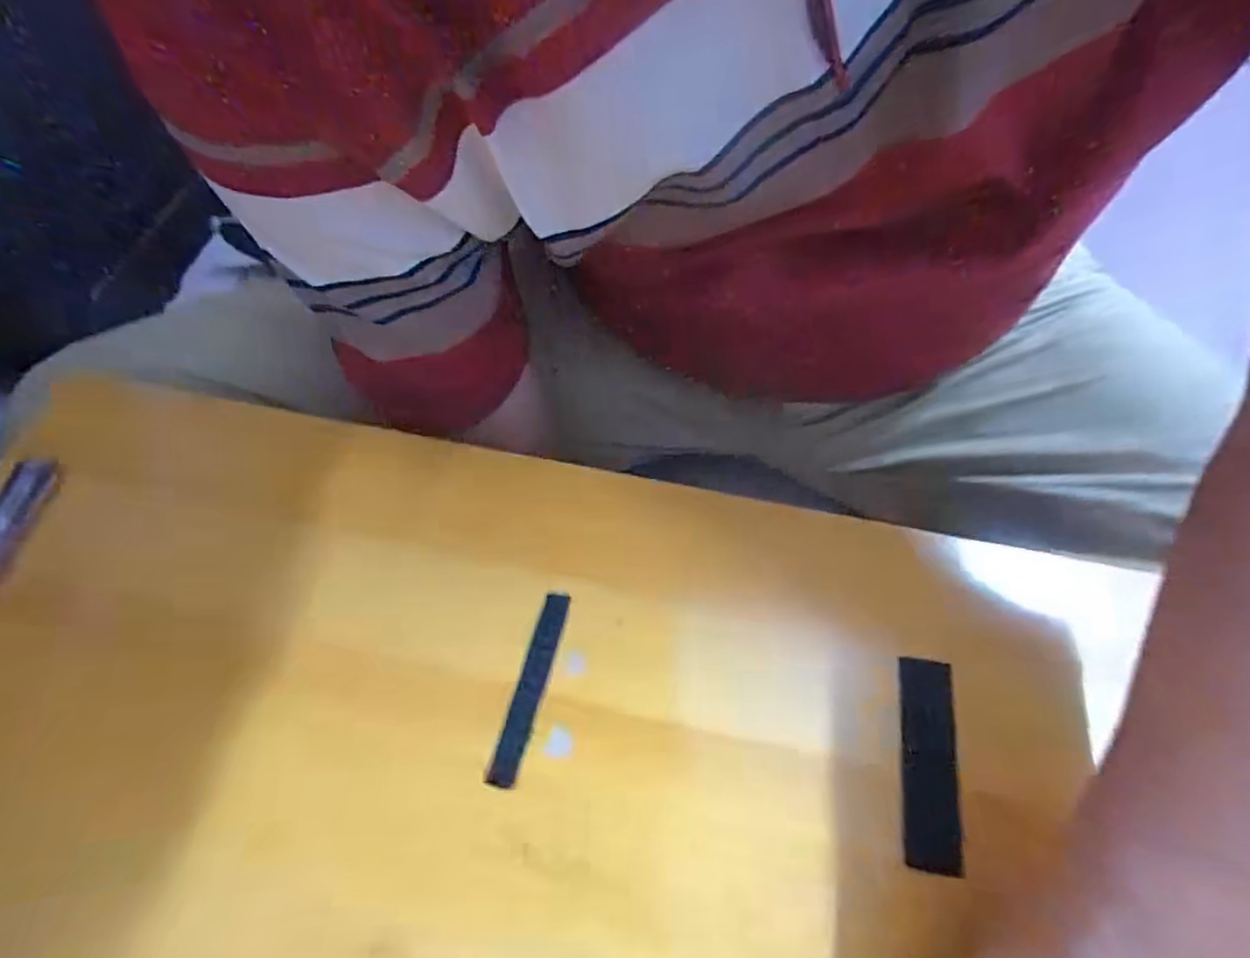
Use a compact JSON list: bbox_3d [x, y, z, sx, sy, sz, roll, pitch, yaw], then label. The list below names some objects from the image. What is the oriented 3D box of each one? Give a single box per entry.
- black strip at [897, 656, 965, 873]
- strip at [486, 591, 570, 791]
[{"bbox_3d":[0.107,0.098,0.236,0.019,0.004,0.070,9,59,5],"label":"black strip"},{"bbox_3d":[-0.036,0.077,0.250,0.011,0.004,0.071,12,60,7],"label":"strip"}]

